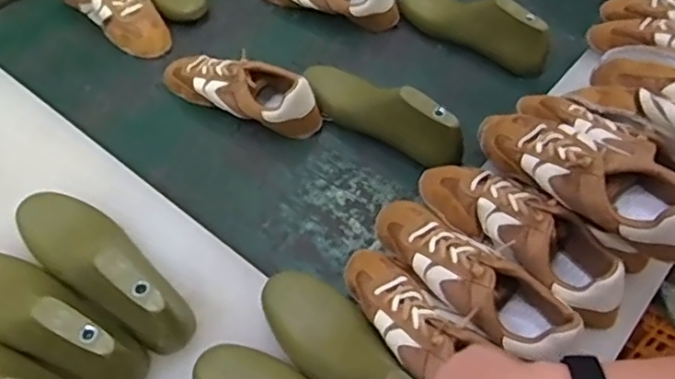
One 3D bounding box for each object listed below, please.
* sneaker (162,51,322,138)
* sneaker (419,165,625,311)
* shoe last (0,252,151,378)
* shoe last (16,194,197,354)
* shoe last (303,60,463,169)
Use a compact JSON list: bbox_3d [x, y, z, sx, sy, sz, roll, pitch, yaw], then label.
[{"bbox_3d":[-0.136,-0.144,0.879,0.240,0.082,0.094,22,58,17],"label":"sneaker"},{"bbox_3d":[0.191,0.043,0.677,0.243,0.084,0.093,35,63,24],"label":"sneaker"},{"bbox_3d":[-0.310,0.113,0.615,0.258,0.076,0.083,23,58,18],"label":"shoe last"},{"bbox_3d":[-0.253,0.069,0.649,0.255,0.085,0.081,34,62,23],"label":"shoe last"},{"bbox_3d":[0.056,-0.106,0.838,0.066,0.091,0.262,-38,61,-22],"label":"shoe last"}]

